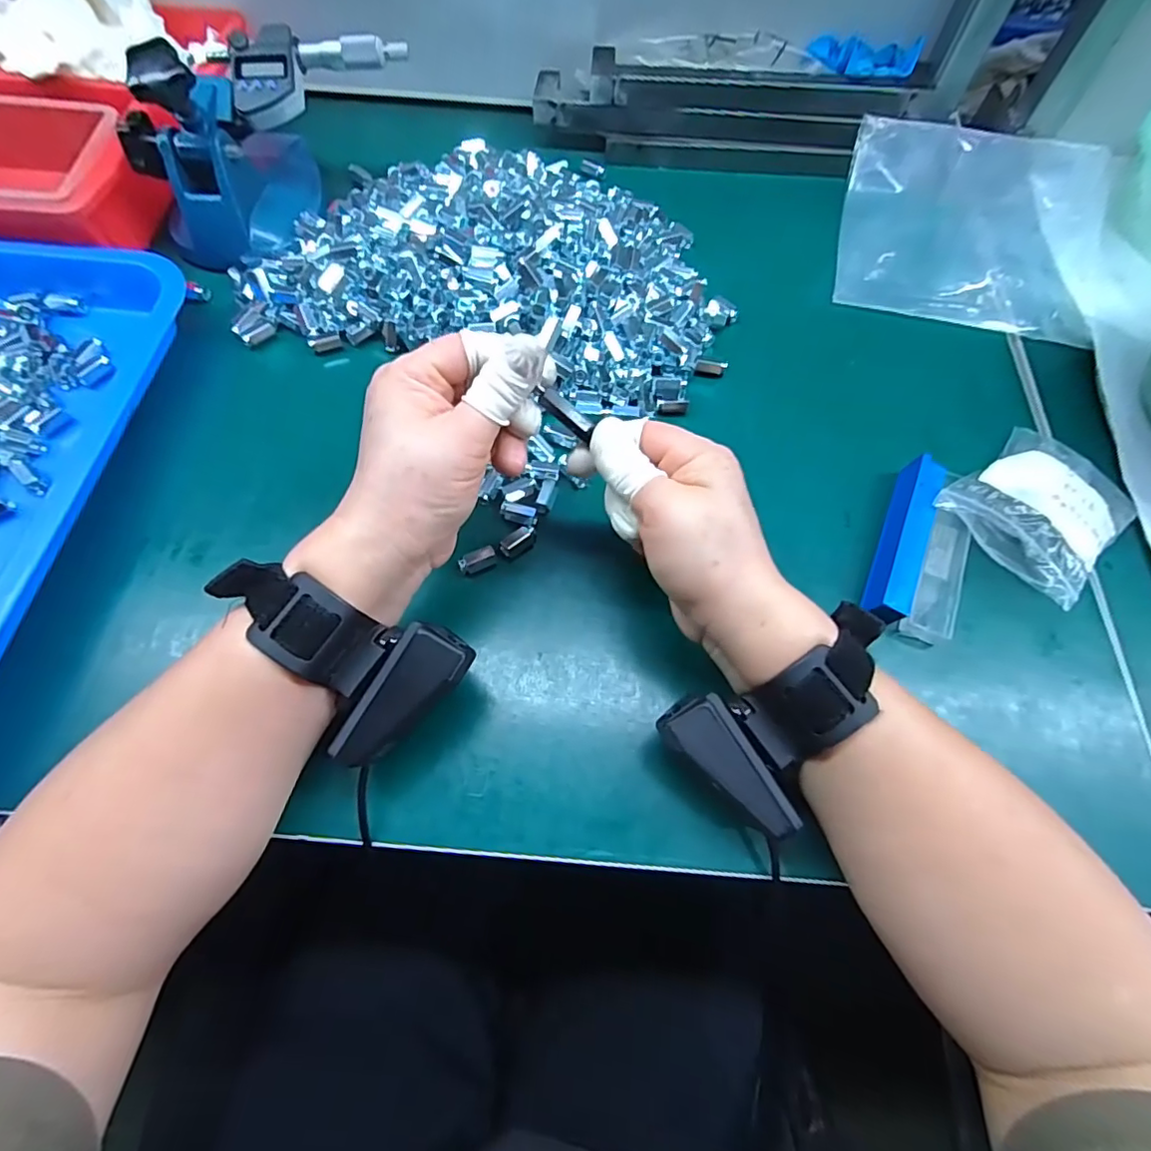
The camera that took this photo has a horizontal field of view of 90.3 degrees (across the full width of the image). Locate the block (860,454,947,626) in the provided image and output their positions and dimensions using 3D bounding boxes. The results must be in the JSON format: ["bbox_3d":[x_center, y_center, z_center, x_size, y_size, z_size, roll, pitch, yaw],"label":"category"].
[{"bbox_3d":[0.191,-0.020,0.334,0.020,0.023,0.114,24,66,9],"label":"block"}]

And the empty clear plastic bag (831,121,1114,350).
[{"bbox_3d":[0.314,-0.273,0.450,0.194,0.046,0.180,11,65,4],"label":"empty clear plastic bag"}]

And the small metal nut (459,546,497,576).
[{"bbox_3d":[-0.056,-0.008,0.328,0.021,0.009,0.009,-24,68,-13],"label":"small metal nut"}]

